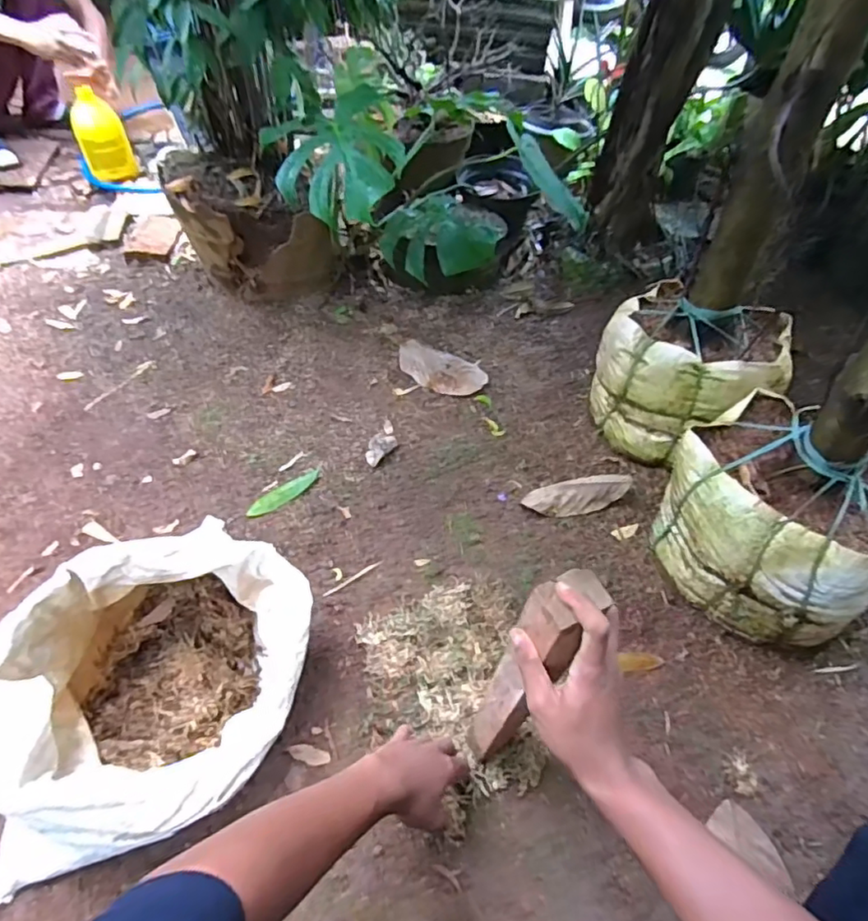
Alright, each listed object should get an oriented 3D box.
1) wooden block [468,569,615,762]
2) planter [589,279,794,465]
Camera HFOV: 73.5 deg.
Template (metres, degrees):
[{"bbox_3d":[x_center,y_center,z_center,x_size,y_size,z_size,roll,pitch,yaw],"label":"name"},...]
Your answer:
[{"bbox_3d":[0.093,0.228,0.586,0.062,0.358,0.048,-25,56,-26],"label":"wooden block"},{"bbox_3d":[0.454,-0.164,1.052,0.284,0.214,0.265,3,46,-3],"label":"planter"}]

